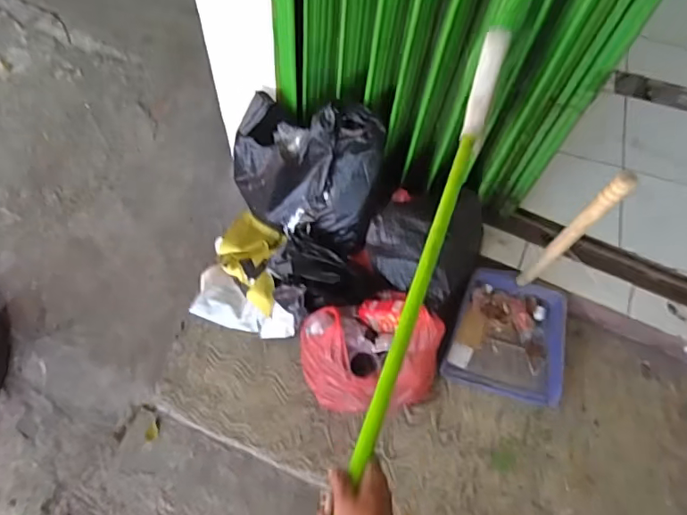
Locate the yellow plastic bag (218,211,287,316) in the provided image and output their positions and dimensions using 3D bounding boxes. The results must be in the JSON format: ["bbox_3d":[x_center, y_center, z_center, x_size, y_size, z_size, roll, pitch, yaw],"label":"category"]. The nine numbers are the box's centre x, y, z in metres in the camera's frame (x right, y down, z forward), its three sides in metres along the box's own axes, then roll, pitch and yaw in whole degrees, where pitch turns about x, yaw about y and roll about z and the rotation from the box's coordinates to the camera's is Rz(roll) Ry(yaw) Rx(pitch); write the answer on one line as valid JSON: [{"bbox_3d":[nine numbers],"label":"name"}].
[{"bbox_3d":[-0.240,-0.003,1.298,0.160,0.066,0.273,6,65,-1],"label":"yellow plastic bag"}]

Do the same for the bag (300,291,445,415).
[{"bbox_3d":[0.072,0.222,1.206,0.334,0.264,0.210,-1,65,-4],"label":"bag"}]

